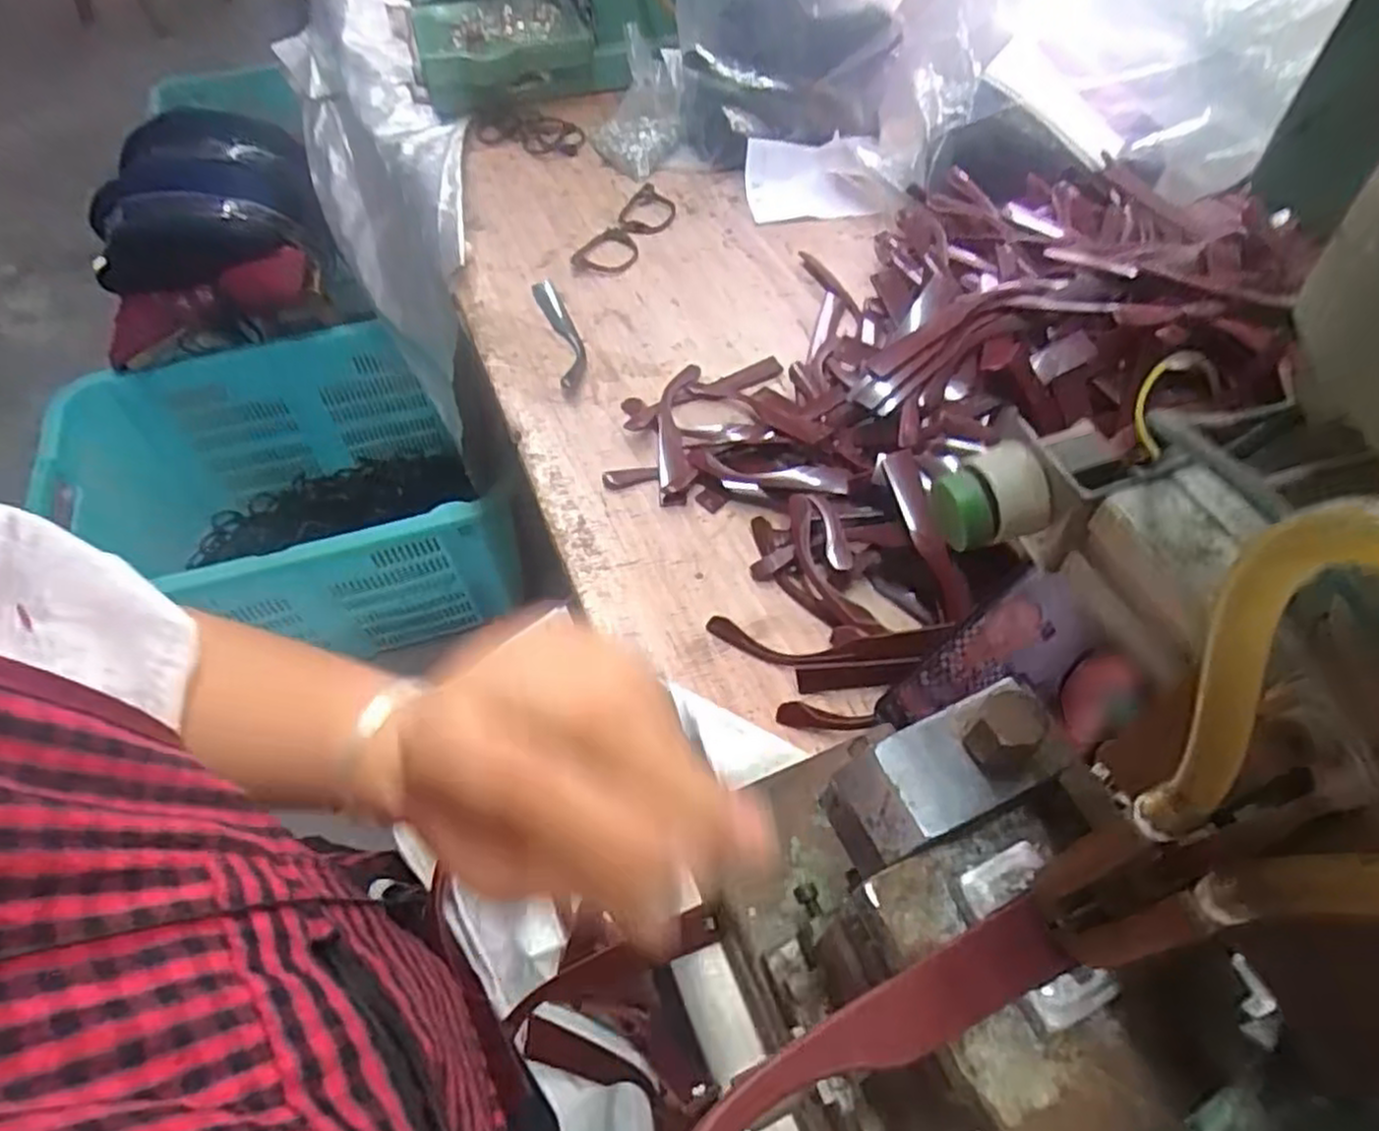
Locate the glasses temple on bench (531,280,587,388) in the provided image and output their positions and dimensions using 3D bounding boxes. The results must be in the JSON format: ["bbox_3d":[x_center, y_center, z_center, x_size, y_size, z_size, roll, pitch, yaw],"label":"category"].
[{"bbox_3d":[-0.119,-0.219,0.709,0.030,0.010,0.167,-15,55,-9],"label":"glasses temple on bench"}]

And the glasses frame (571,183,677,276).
[{"bbox_3d":[-0.068,-0.360,0.817,0.066,0.011,0.173,21,57,16],"label":"glasses frame"}]

